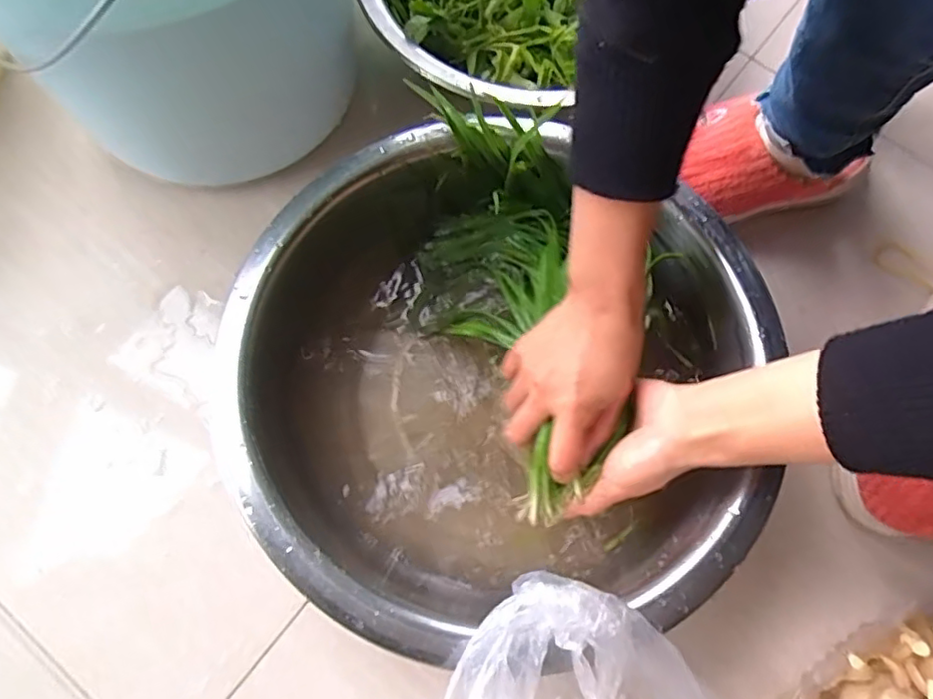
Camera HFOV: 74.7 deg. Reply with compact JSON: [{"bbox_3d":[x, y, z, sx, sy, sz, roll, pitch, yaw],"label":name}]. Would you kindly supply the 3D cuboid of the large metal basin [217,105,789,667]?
[{"bbox_3d":[0.030,0.013,0.449,0.347,0.113,0.345,0,71,-1],"label":"large metal basin"}]

